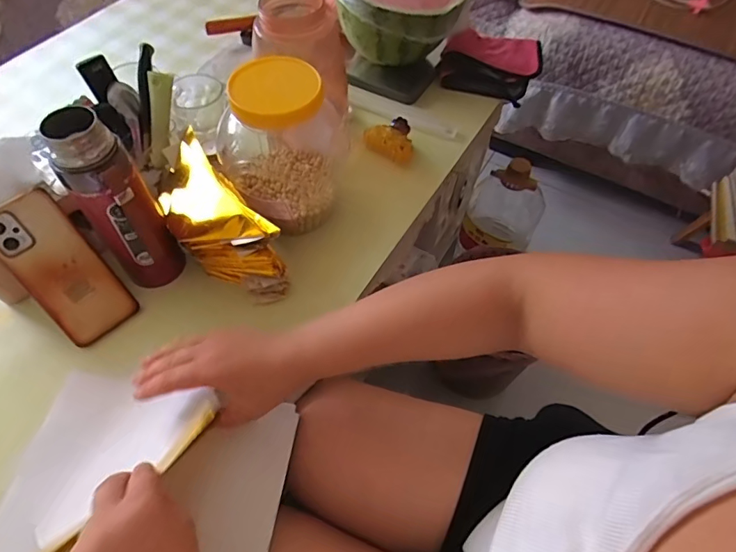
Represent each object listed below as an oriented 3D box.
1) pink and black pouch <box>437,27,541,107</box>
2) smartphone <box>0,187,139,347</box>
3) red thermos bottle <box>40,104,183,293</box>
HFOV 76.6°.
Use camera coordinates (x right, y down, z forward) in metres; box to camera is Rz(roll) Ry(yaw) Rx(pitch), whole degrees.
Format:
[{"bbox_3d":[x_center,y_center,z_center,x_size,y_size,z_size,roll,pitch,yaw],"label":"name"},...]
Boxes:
[{"bbox_3d":[0.206,-0.357,0.785,0.160,0.047,0.131,16,58,9],"label":"pink and black pouch"},{"bbox_3d":[-0.328,-0.007,0.498,0.078,0.009,0.163,-40,111,-24],"label":"smartphone"},{"bbox_3d":[-0.247,-0.066,0.472,0.066,0.196,0.065,-32,63,-21],"label":"red thermos bottle"}]

